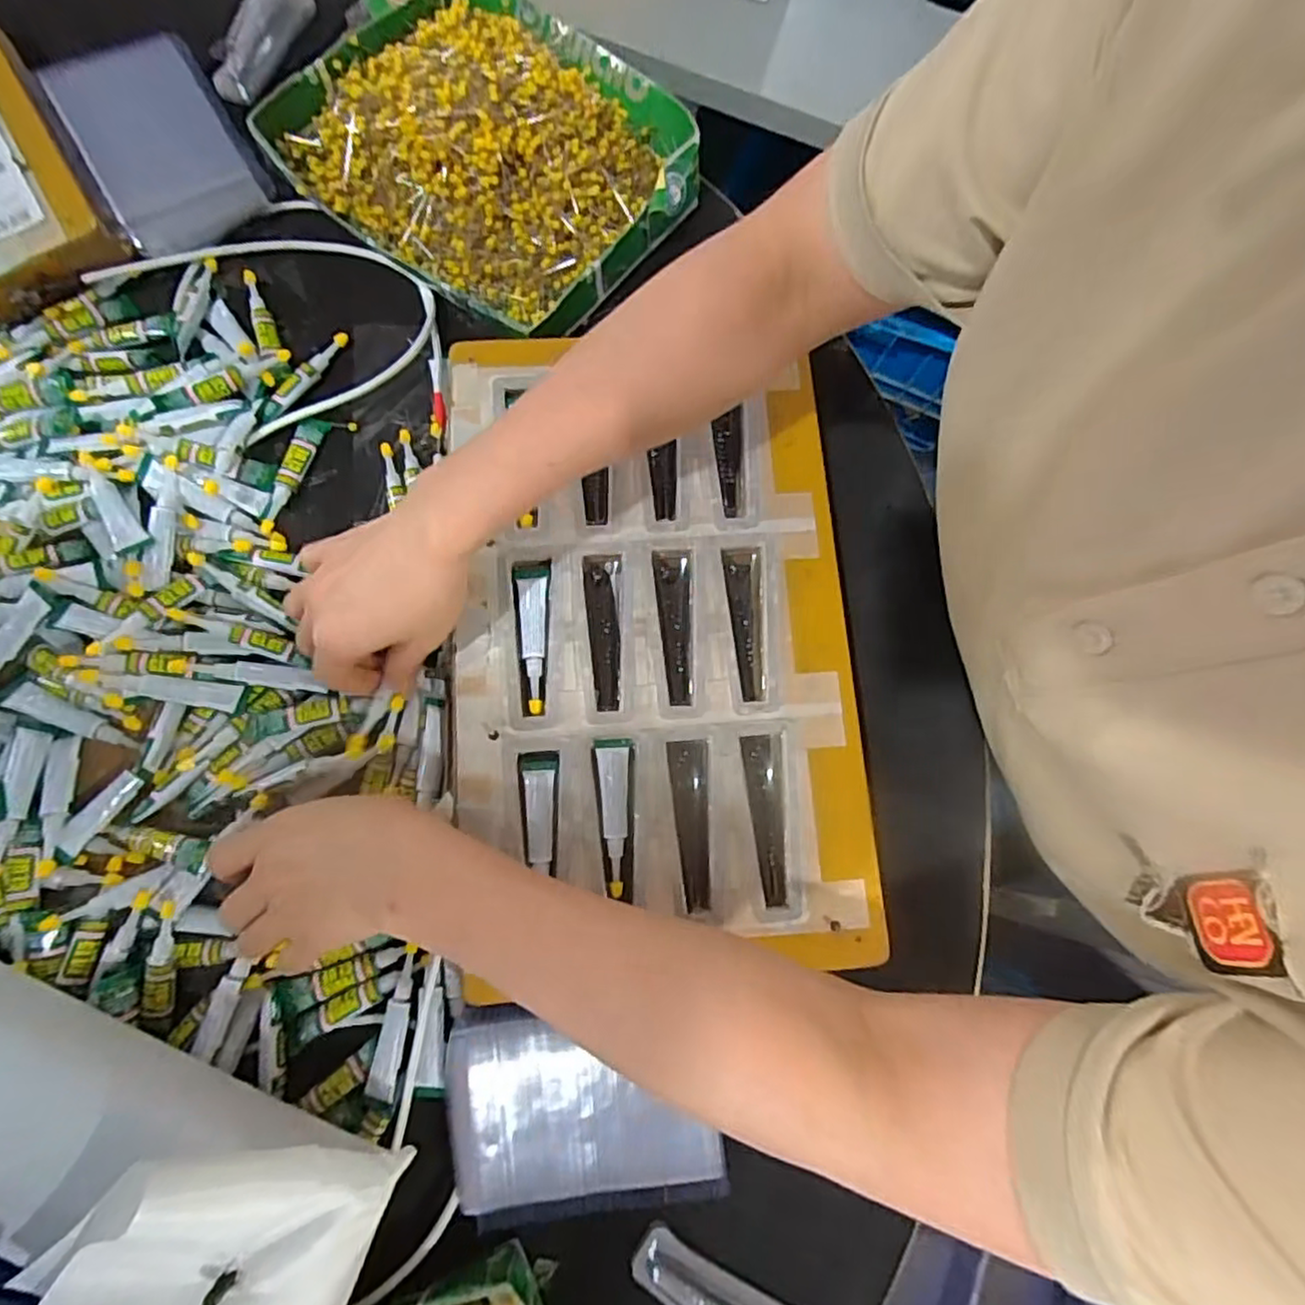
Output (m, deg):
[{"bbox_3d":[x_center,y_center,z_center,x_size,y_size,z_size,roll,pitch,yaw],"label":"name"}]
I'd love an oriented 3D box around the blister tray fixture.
[{"bbox_3d":[0.003,0.001,0.399,0.226,0.034,0.355,-4,77,-2],"label":"blister tray fixture"}]

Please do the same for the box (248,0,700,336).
[{"bbox_3d":[-0.115,-0.358,0.470,0.268,0.046,0.221,37,79,5],"label":"box"}]

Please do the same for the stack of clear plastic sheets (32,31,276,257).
[{"bbox_3d":[-0.334,-0.348,0.462,0.095,0.036,0.144,-31,81,-9],"label":"stack of clear plastic sheets"}]

